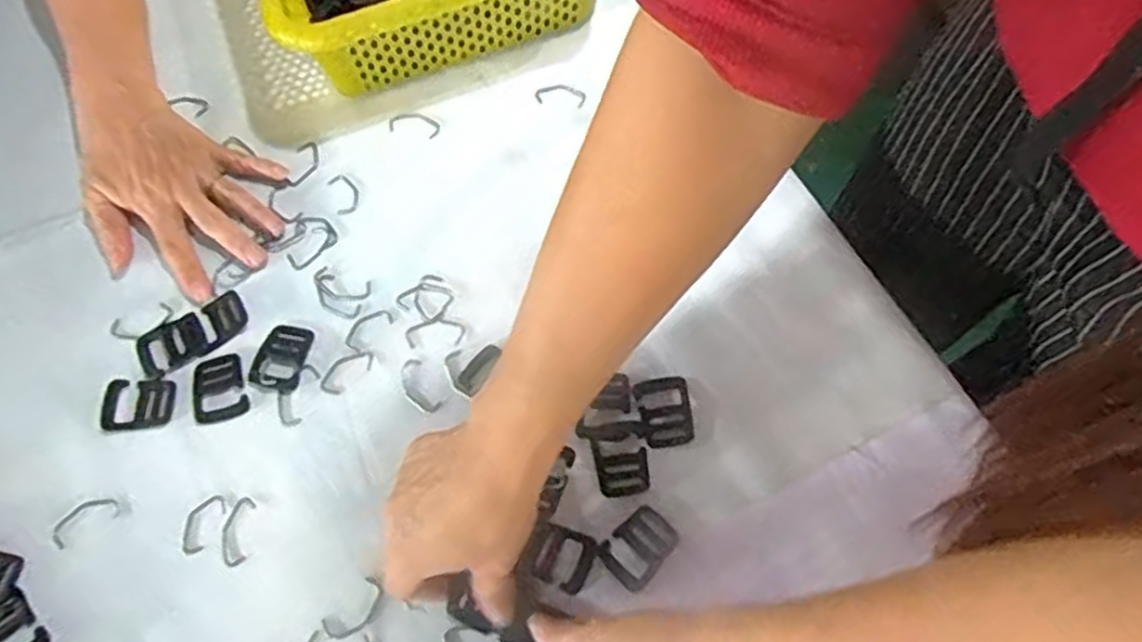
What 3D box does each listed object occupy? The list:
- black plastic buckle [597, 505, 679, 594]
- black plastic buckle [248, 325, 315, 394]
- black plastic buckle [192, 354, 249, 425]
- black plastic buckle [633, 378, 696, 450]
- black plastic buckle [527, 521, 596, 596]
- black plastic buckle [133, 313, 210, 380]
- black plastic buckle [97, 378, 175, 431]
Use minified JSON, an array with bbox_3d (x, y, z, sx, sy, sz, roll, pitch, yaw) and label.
[{"bbox_3d":[0.039,0.127,0.419,0.042,0.004,0.031,-41,70,-17],"label":"black plastic buckle"},{"bbox_3d":[-0.185,0.023,0.474,0.033,0.004,0.045,11,65,6],"label":"black plastic buckle"},{"bbox_3d":[-0.221,0.043,0.465,0.032,0.004,0.045,-20,66,-9],"label":"black plastic buckle"},{"bbox_3d":[0.057,0.055,0.449,0.032,0.004,0.043,-8,65,-3],"label":"black plastic buckle"},{"bbox_3d":[-0.005,0.133,0.416,0.033,0.006,0.032,22,67,11],"label":"black plastic buckle"},{"bbox_3d":[-0.257,0.015,0.476,0.042,0.004,0.035,-28,67,-12],"label":"black plastic buckle"},{"bbox_3d":[-0.271,0.052,0.463,0.046,0.005,0.034,0,64,0],"label":"black plastic buckle"}]

